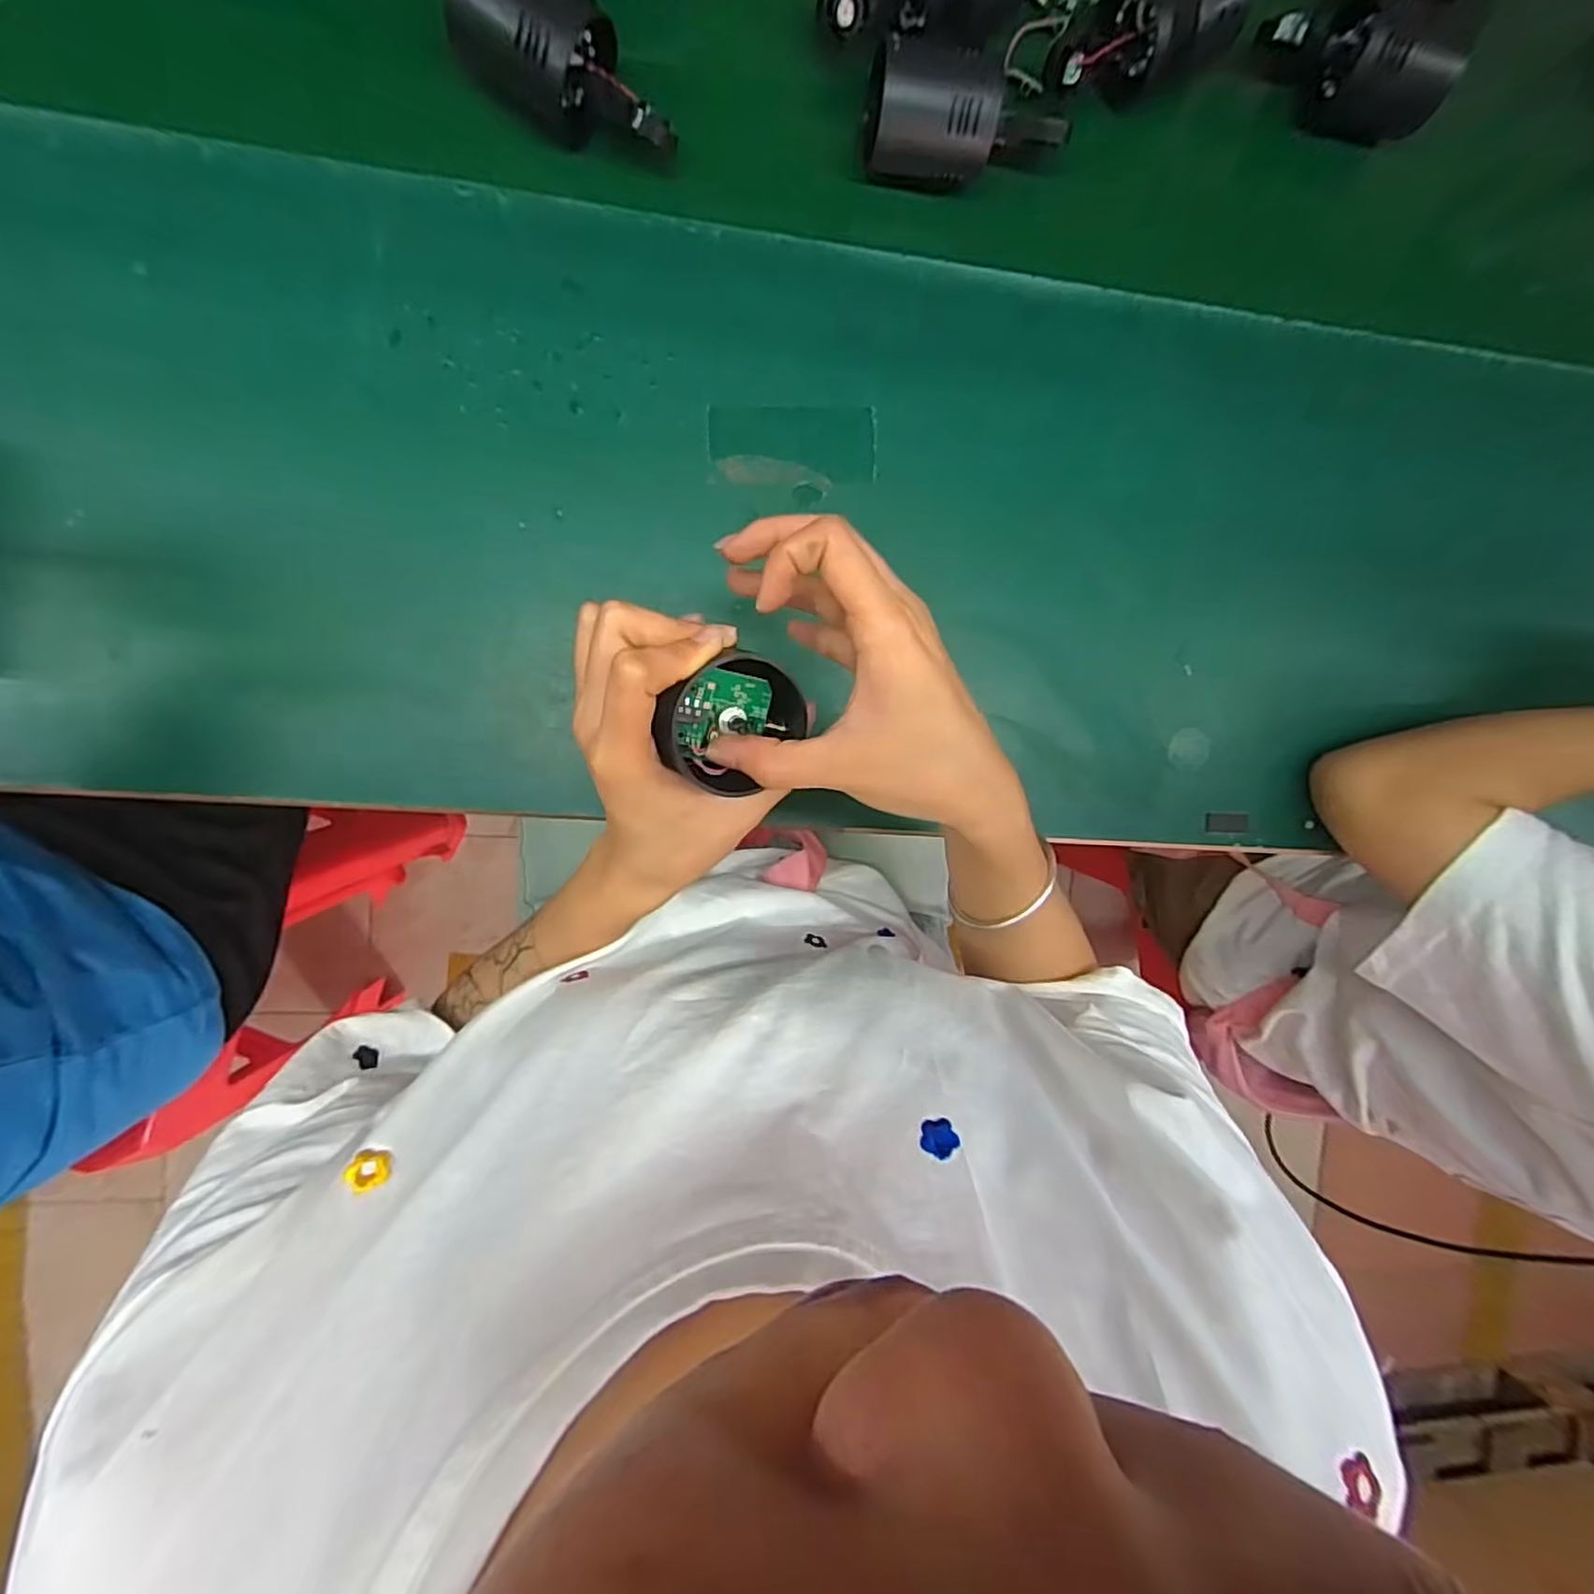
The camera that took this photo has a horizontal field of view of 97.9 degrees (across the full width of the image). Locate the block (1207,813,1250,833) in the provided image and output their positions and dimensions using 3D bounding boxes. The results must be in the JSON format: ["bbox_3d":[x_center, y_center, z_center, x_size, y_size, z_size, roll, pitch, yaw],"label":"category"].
[{"bbox_3d":[0.289,0.018,0.465,0.031,0.004,0.012,2,97,-4],"label":"block"}]

